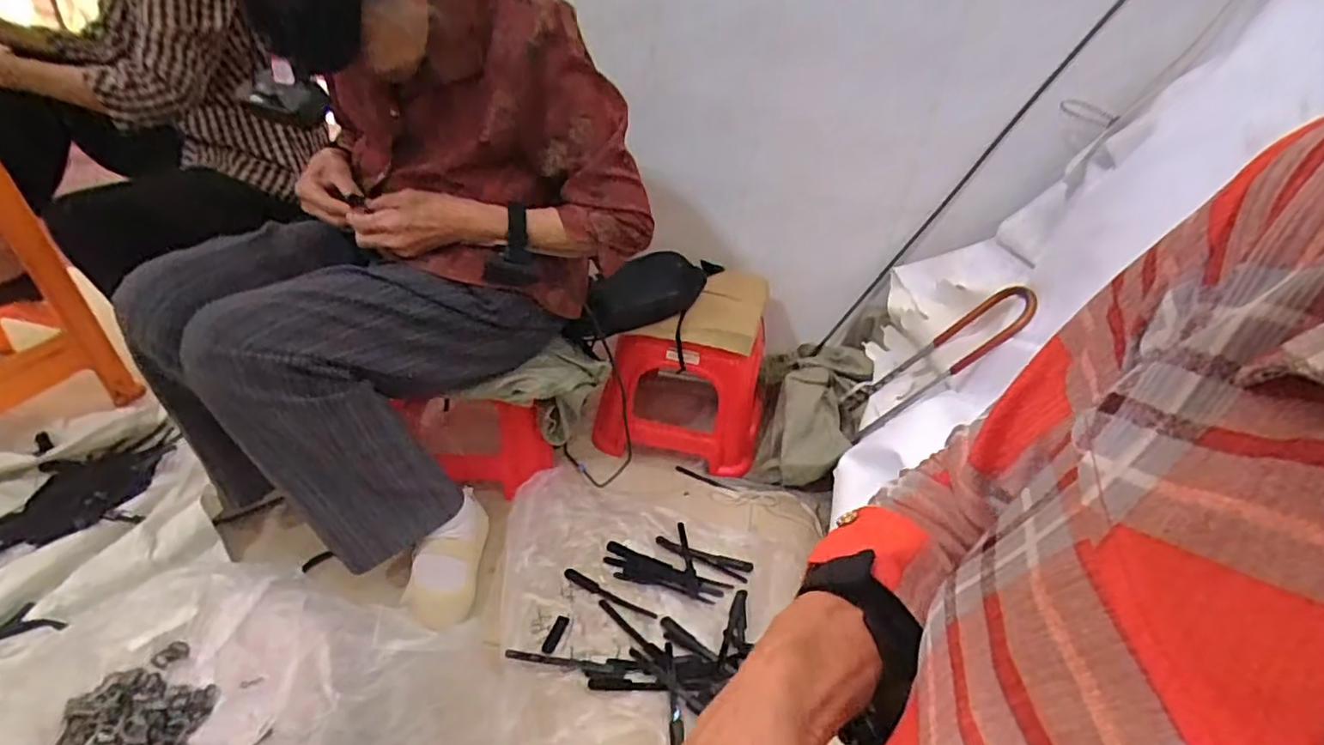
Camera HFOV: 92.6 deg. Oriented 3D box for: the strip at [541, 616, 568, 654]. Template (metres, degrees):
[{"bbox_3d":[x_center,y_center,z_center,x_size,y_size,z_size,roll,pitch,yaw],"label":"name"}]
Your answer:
[{"bbox_3d":[-0.145,0.355,0.857,0.019,0.006,0.057,14,32,11],"label":"strip"}]

